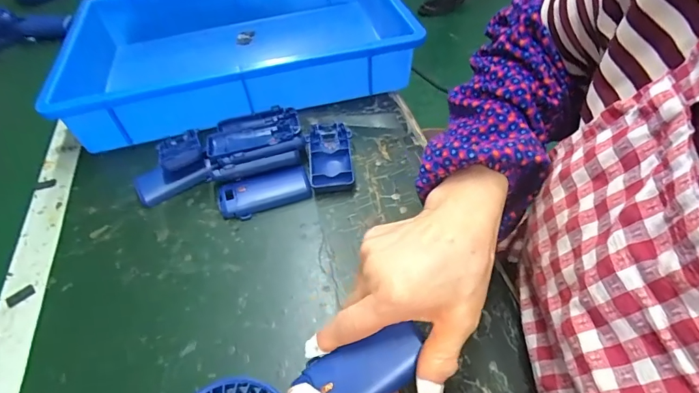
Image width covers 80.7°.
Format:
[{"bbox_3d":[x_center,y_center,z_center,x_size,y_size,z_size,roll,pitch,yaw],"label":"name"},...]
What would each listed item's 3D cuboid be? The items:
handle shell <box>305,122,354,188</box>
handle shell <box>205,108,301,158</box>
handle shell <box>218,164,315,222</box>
[{"bbox_3d":[-0.022,-0.049,0.464,0.050,0.017,0.098,-8,49,-3],"label":"handle shell"},{"bbox_3d":[-0.108,-0.070,0.478,0.112,0.025,0.059,-24,52,-16],"label":"handle shell"},{"bbox_3d":[-0.089,-0.005,0.426,0.093,0.018,0.043,-19,51,-11],"label":"handle shell"}]

